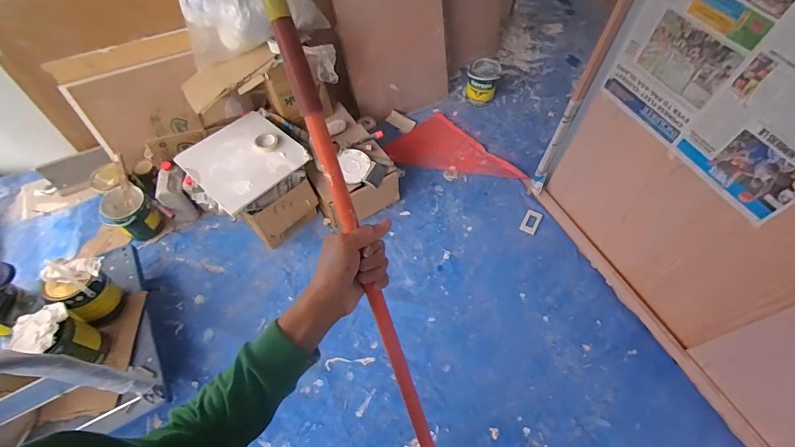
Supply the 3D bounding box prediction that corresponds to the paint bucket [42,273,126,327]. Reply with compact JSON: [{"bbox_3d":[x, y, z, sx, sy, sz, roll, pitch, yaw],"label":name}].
[{"bbox_3d":[-1.047,0.241,1.334,0.143,0.196,0.143,0,58,0],"label":"paint bucket"}]

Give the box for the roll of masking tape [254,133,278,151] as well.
[{"bbox_3d":[-0.544,-0.335,1.627,0.094,0.026,0.088,0,58,0],"label":"roll of masking tape"}]

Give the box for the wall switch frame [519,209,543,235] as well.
[{"bbox_3d":[0.625,-0.010,1.828,0.070,0.009,0.131,27,61,16],"label":"wall switch frame"}]

